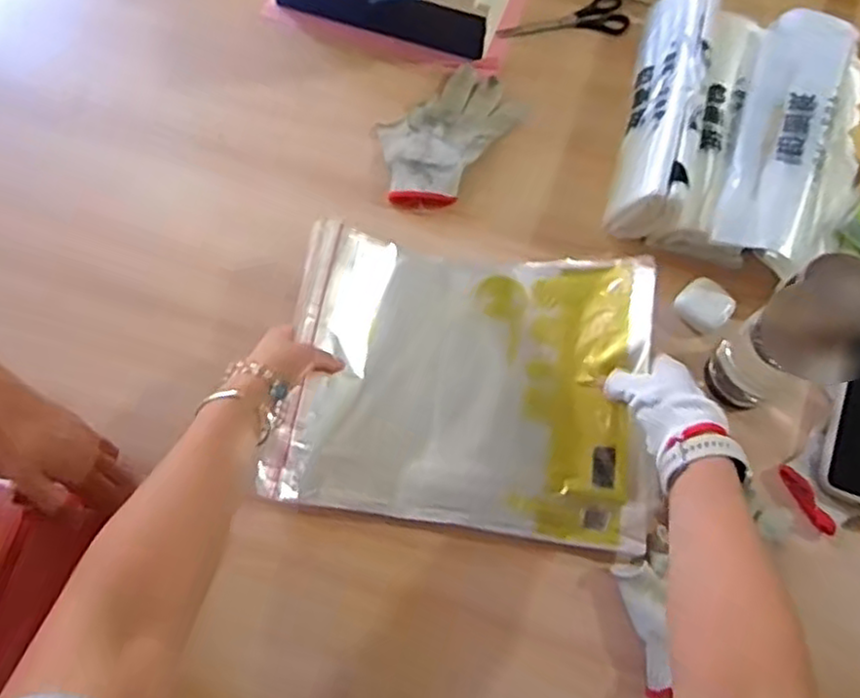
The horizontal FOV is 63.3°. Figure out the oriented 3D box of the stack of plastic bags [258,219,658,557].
[{"bbox_3d":[0.037,0.027,0.622,0.317,0.059,0.250,7,70,3],"label":"stack of plastic bags"}]

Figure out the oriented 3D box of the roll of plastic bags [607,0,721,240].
[{"bbox_3d":[0.246,-0.257,0.737,0.073,0.079,0.299,17,70,6],"label":"roll of plastic bags"}]

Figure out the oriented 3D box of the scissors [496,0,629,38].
[{"bbox_3d":[0.156,-0.396,0.831,0.151,0.012,0.058,0,69,0],"label":"scissors"}]

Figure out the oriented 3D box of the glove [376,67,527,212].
[{"bbox_3d":[0.013,-0.229,0.756,0.112,0.031,0.186,35,73,12],"label":"glove"}]

